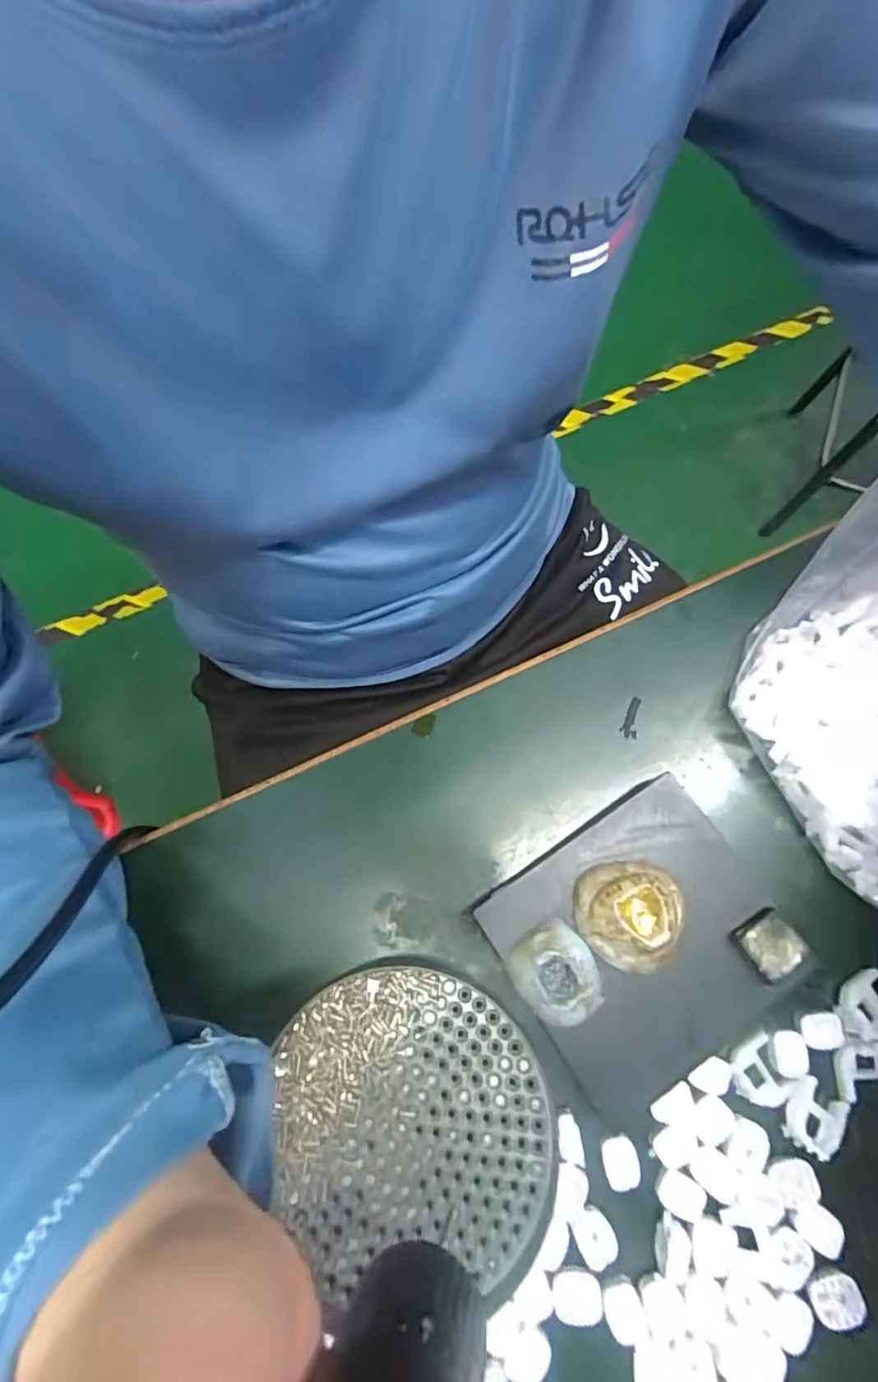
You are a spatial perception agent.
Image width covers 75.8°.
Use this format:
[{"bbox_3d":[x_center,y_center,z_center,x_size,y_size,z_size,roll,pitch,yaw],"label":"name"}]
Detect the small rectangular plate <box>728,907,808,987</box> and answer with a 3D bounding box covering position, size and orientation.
[{"bbox_3d":[0.126,0.098,0.216,0.020,0.009,0.020,-34,75,-9],"label":"small rectangular plate"}]

